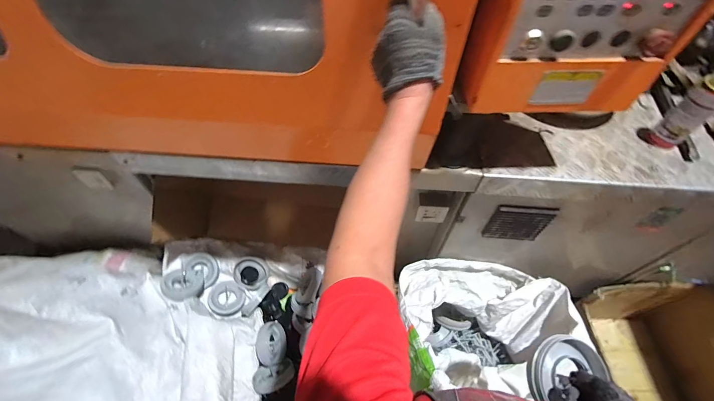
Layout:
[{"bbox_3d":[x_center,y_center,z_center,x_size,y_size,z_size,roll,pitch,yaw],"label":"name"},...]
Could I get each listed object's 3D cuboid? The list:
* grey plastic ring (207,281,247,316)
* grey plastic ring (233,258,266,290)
[{"bbox_3d":[-0.505,0.380,1.228,0.129,0.025,0.129,11,62,-21],"label":"grey plastic ring"},{"bbox_3d":[-0.424,0.289,1.245,0.124,0.027,0.120,-1,102,-4],"label":"grey plastic ring"}]

